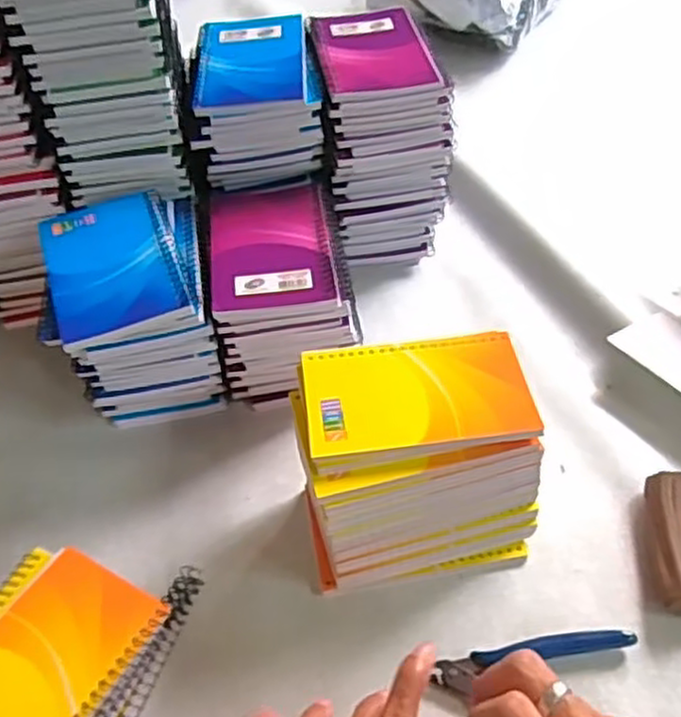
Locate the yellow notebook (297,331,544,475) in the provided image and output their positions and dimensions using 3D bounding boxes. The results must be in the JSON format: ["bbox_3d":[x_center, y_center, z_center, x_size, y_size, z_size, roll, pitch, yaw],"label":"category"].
[{"bbox_3d":[0.044,0.021,0.433,0.129,0.008,0.082,-8,47,-3],"label":"yellow notebook"}]

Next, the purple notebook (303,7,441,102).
[{"bbox_3d":[0.025,-0.238,0.571,0.085,0.012,0.122,-9,47,-4],"label":"purple notebook"}]

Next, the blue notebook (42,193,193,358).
[{"bbox_3d":[-0.150,-0.063,0.489,0.083,0.012,0.124,-18,48,-12],"label":"blue notebook"}]

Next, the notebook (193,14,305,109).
[{"bbox_3d":[-0.069,-0.228,0.567,0.080,0.015,0.123,-5,47,0],"label":"notebook"}]

